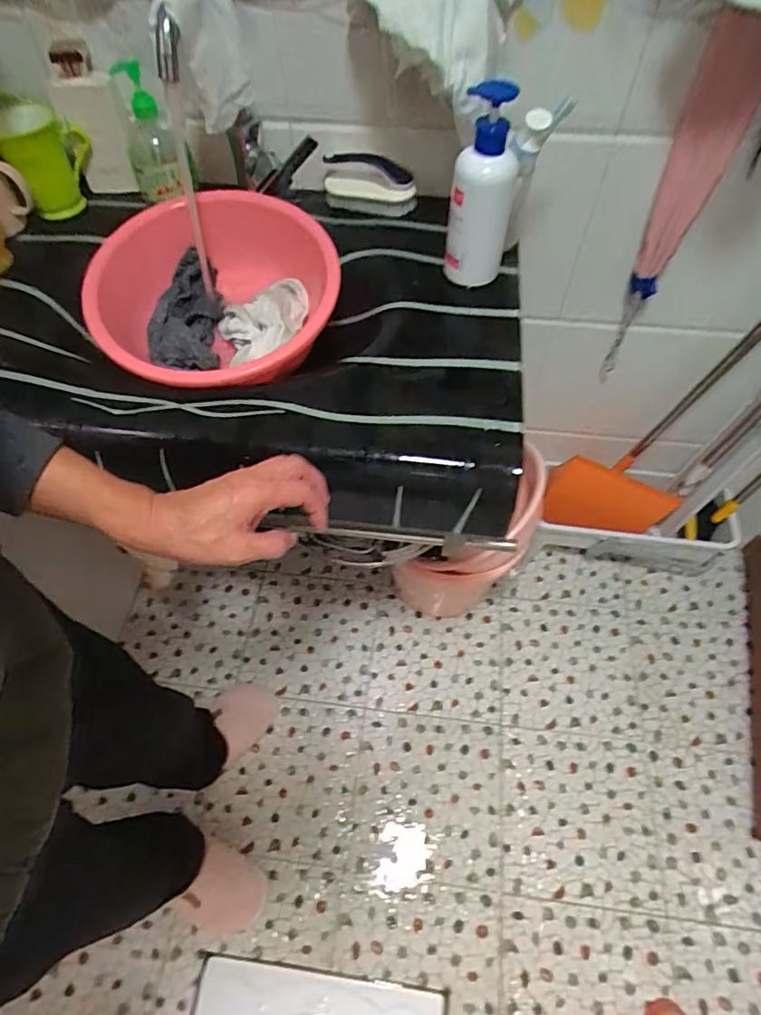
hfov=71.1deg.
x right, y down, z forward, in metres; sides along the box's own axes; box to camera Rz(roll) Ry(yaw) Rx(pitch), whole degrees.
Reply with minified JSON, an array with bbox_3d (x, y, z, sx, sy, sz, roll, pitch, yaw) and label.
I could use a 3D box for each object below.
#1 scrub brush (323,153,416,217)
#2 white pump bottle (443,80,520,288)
[{"bbox_3d":[-0.015,-0.464,0.756,0.126,0.069,0.056,-3,59,-1],"label":"scrub brush"},{"bbox_3d":[0.119,-0.368,0.629,0.072,0.201,0.071,12,59,9],"label":"white pump bottle"}]

